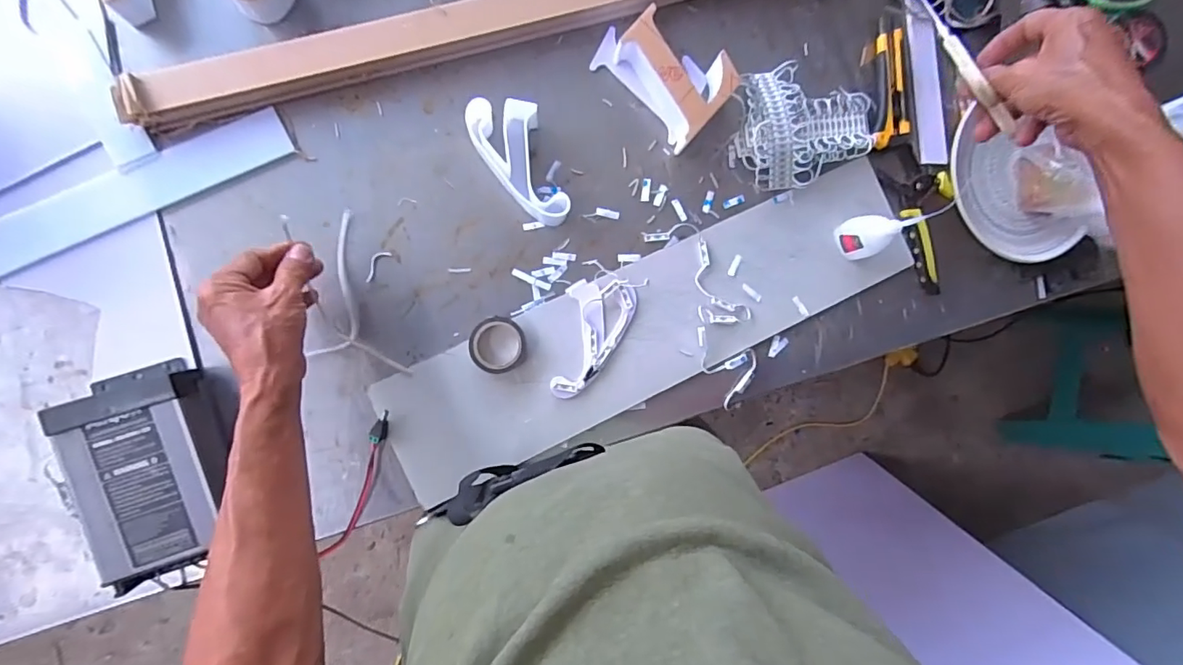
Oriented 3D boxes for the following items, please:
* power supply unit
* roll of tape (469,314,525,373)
[{"bbox_3d":[-0.405,0.128,0.488,0.117,0.052,0.190,-17,90,-7],"label":"power supply unit"},{"bbox_3d":[-0.096,0.013,0.544,0.056,0.022,0.057,0,88,-7],"label":"roll of tape"}]

